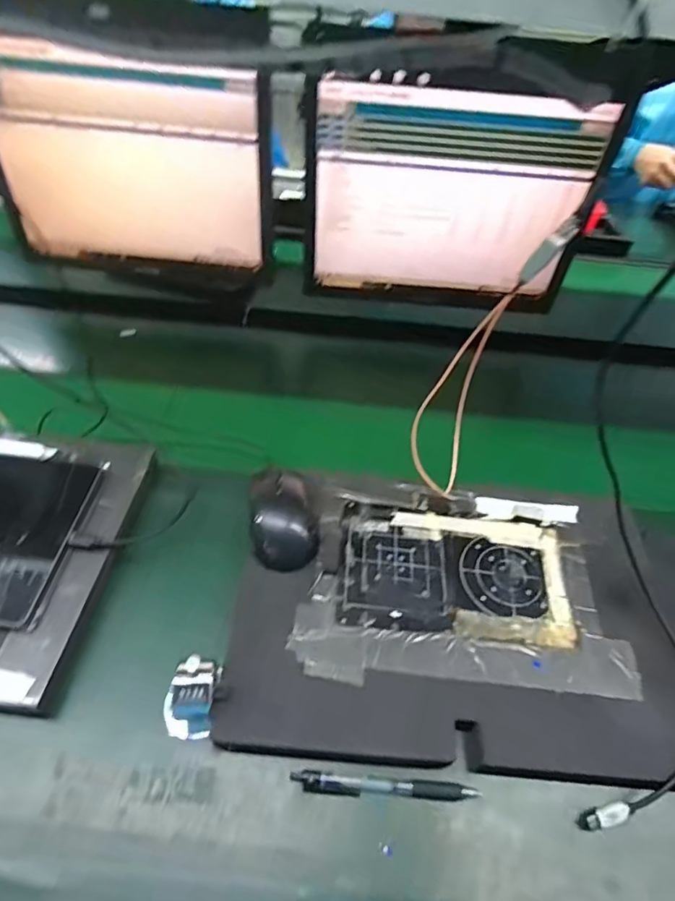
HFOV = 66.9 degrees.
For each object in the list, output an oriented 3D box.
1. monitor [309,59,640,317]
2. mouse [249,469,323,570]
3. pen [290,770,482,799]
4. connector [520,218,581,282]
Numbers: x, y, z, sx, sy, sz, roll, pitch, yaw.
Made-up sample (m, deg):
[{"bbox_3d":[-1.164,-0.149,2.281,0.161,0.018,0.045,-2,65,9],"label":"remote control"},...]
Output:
[{"bbox_3d":[0.143,-0.311,0.657,0.360,0.281,0.046,6,48,0],"label":"monitor"},{"bbox_3d":[-0.051,0.061,0.494,0.061,0.034,0.101,-2,48,-7],"label":"mouse"},{"bbox_3d":[0.036,0.254,0.384,0.139,0.007,0.013,5,48,0],"label":"pen"},{"bbox_3d":[0.160,-0.153,0.394,0.015,0.061,0.014,40,51,-1],"label":"connector"}]

